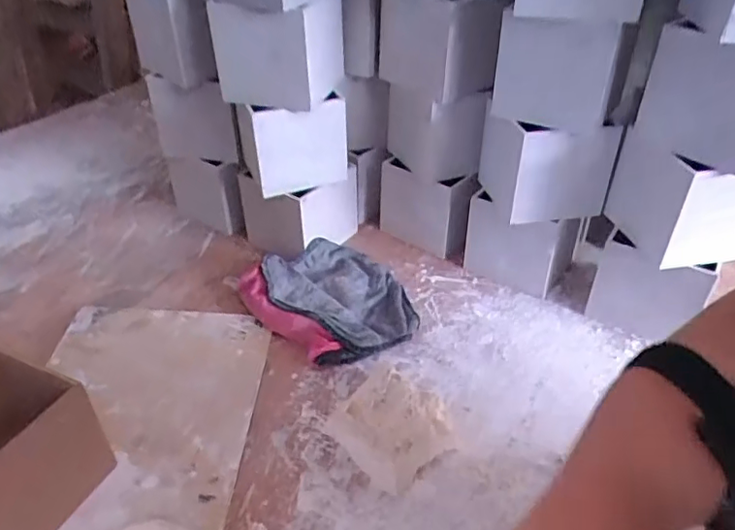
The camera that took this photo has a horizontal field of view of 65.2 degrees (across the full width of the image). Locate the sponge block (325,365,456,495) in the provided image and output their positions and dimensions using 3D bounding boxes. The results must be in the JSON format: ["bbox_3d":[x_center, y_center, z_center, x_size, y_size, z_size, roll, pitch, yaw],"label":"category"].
[{"bbox_3d":[0.025,0.148,0.533,0.096,0.042,0.093,30,45,35],"label":"sponge block"}]

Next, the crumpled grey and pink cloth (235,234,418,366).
[{"bbox_3d":[-0.039,0.039,0.690,0.162,0.027,0.198,-26,43,-32],"label":"crumpled grey and pink cloth"}]

